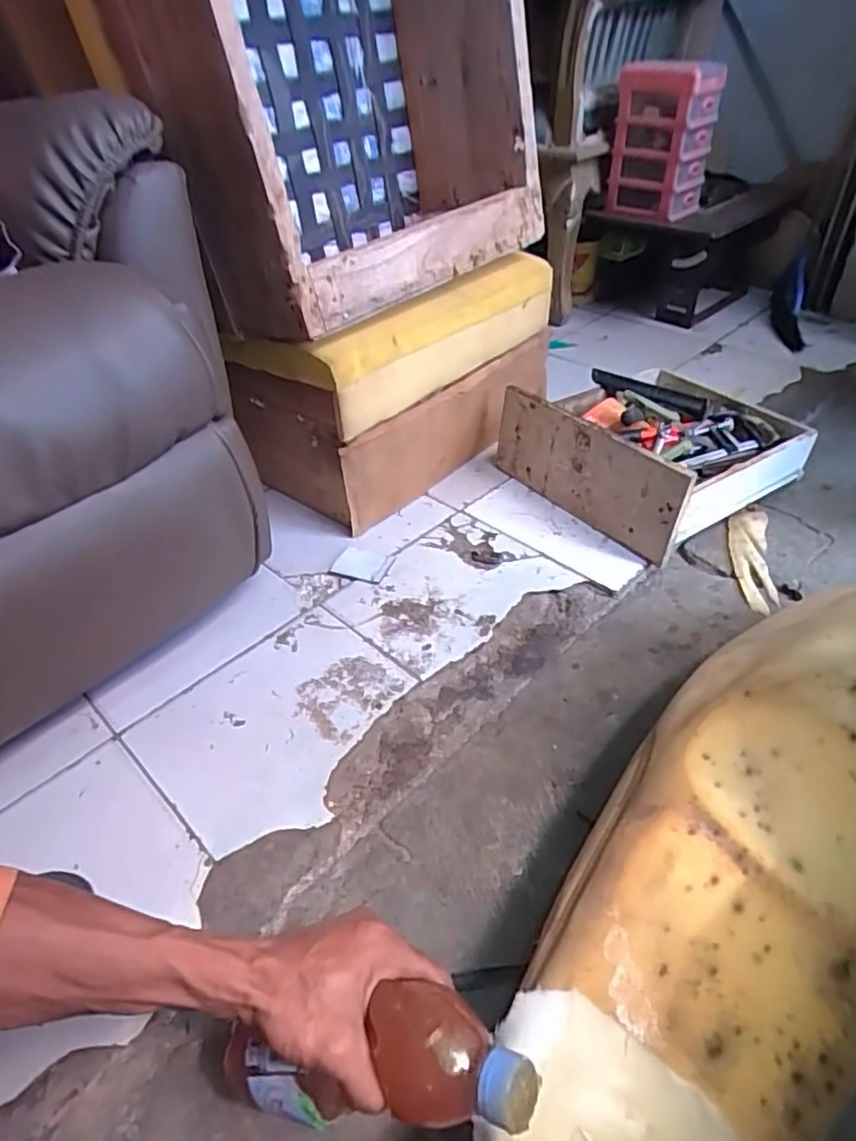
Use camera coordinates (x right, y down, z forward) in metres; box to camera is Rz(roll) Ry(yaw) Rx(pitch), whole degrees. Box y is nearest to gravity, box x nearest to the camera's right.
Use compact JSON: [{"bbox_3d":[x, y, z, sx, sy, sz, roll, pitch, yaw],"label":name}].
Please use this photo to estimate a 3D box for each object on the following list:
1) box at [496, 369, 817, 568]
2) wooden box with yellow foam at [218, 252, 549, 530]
[{"bbox_3d":[0.370,-0.214,1.052,0.369,0.147,0.344,-28,48,-24],"label":"box"},{"bbox_3d":[-0.029,-0.331,1.081,0.251,0.299,0.517,32,53,32],"label":"wooden box with yellow foam"}]

